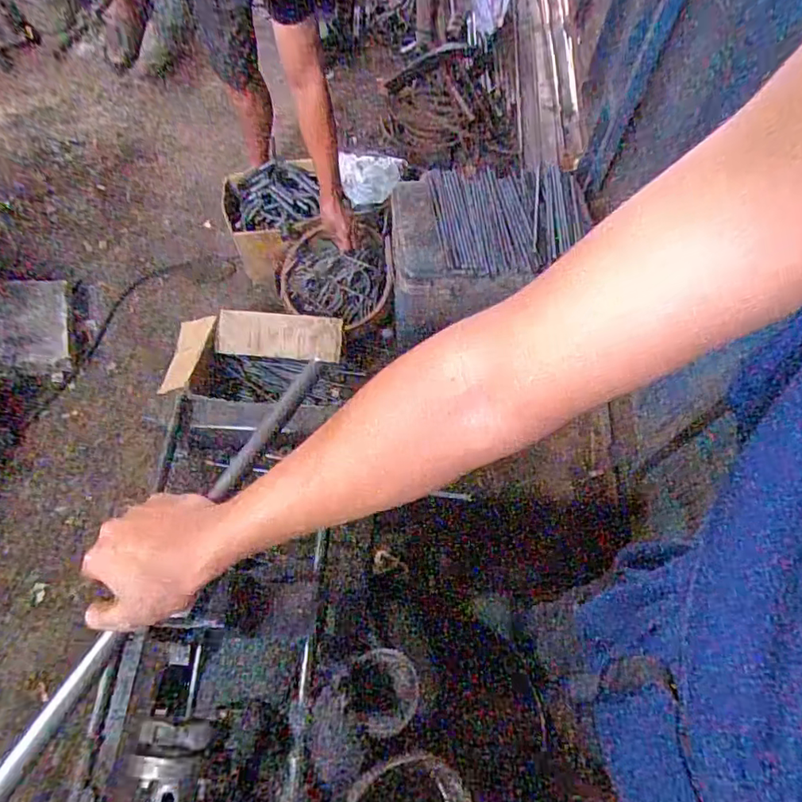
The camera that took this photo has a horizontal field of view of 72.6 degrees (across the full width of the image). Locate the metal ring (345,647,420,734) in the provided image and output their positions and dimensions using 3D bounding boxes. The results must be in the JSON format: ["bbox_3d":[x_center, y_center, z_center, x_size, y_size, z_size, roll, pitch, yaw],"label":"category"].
[{"bbox_3d":[-0.019,0.309,0.584,0.075,0.014,0.078,0,64,-1],"label":"metal ring"}]

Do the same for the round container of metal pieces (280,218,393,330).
[{"bbox_3d":[-0.190,-0.341,1.446,0.315,0.090,0.266,8,101,18],"label":"round container of metal pieces"}]

